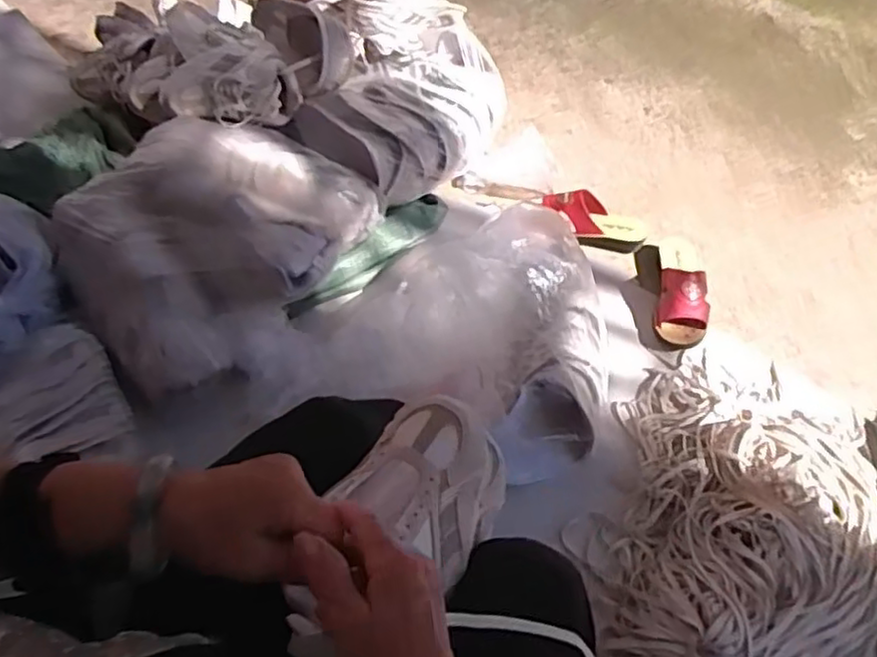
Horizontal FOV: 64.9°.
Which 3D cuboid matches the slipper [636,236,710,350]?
[{"bbox_3d":[0.401,-0.074,1.149,0.103,0.069,0.230,3,55,-2],"label":"slipper"}]

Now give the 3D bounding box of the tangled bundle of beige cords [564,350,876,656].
[{"bbox_3d":[0.403,0.253,0.906,0.373,0.103,0.501,11,61,6],"label":"tangled bundle of beige cords"}]

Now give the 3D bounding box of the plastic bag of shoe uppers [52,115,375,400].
[{"bbox_3d":[-0.328,-0.142,1.055,0.341,0.170,0.468,39,67,19],"label":"plastic bag of shoe uppers"}]

